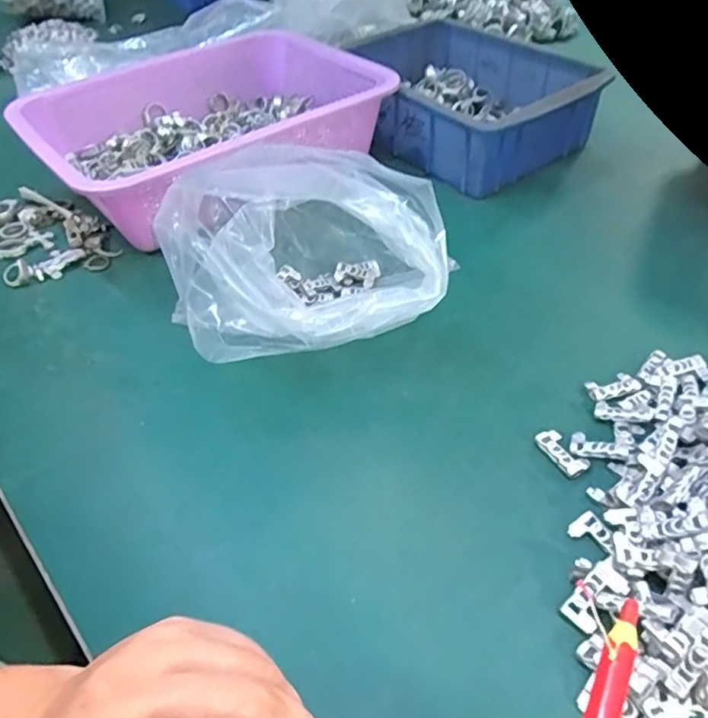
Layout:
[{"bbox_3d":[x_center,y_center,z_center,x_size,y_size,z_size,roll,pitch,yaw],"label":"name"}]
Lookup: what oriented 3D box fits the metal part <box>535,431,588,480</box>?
[{"bbox_3d":[0.117,0.053,0.332,0.016,0.005,0.031,-23,48,-18],"label":"metal part"}]

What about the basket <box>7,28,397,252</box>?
[{"bbox_3d":[-0.137,-0.218,0.565,0.300,0.082,0.227,-26,49,-20],"label":"basket"}]

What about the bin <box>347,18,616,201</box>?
[{"bbox_3d":[0.105,-0.264,0.603,0.182,0.073,0.251,-25,49,-20],"label":"bin"}]

